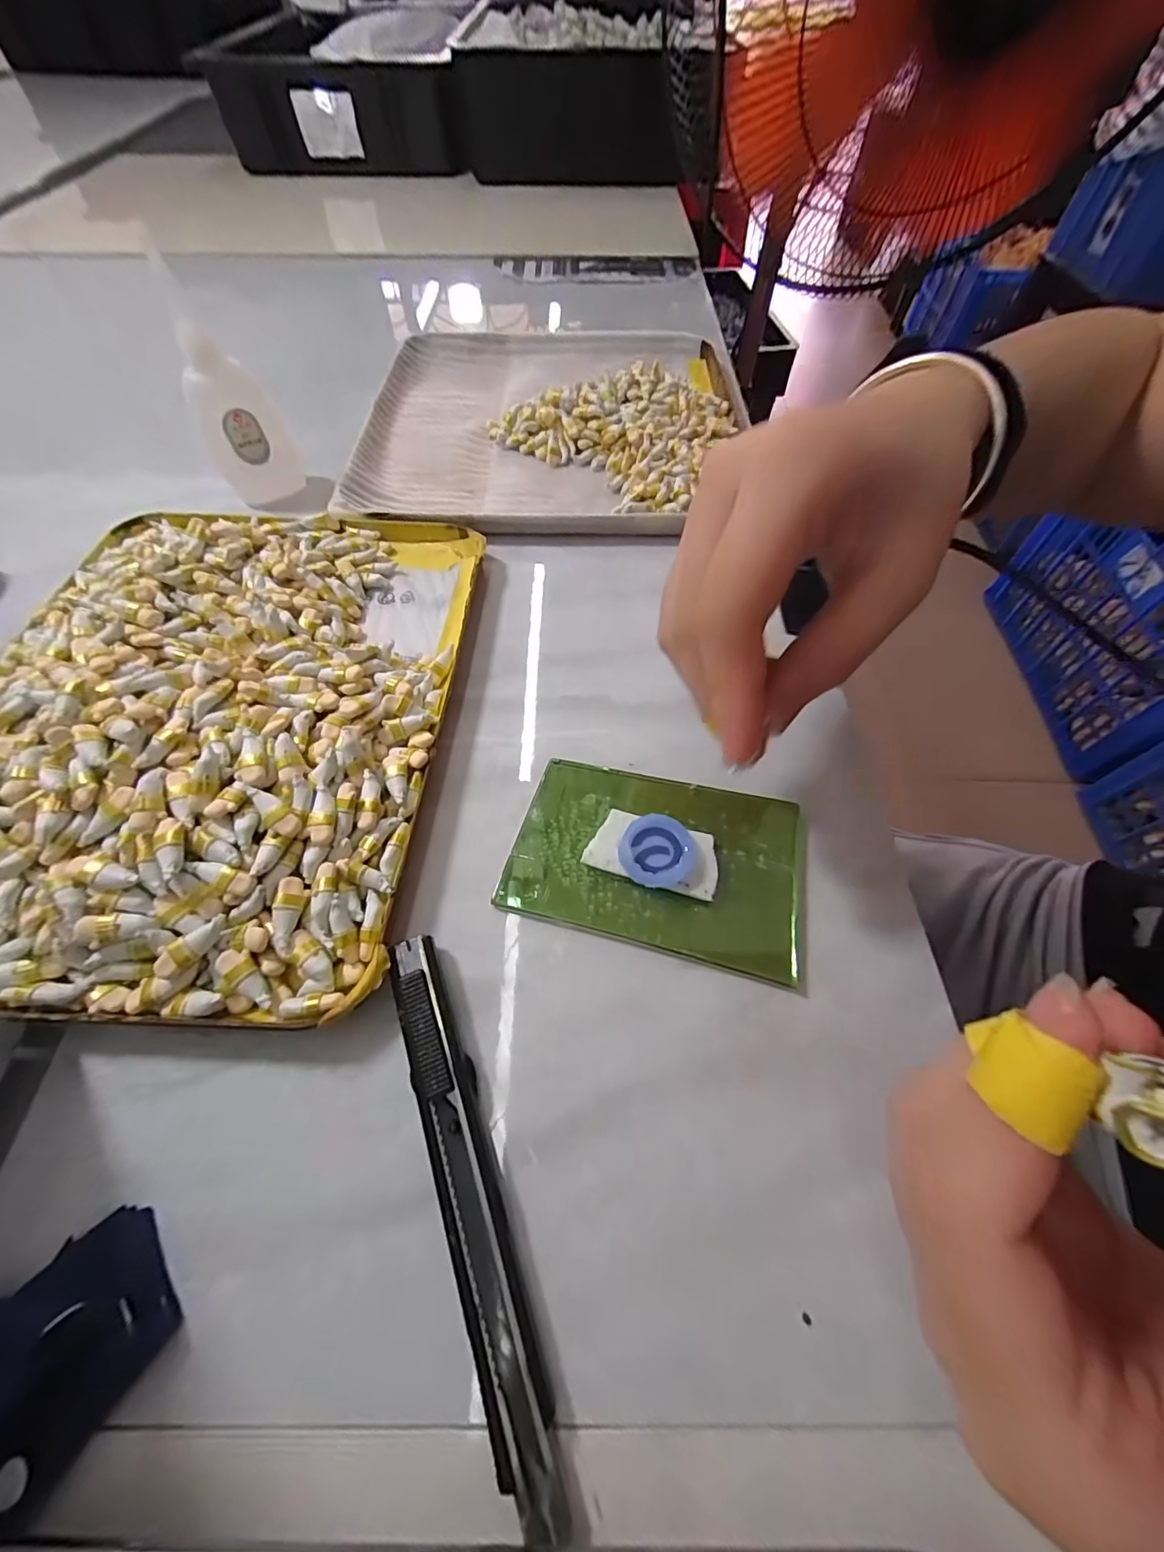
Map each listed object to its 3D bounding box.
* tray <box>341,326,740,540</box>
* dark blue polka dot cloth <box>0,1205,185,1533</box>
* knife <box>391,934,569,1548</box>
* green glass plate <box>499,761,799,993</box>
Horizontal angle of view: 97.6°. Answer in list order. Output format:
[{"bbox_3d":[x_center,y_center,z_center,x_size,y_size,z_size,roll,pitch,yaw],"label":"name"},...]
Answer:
[{"bbox_3d":[-0.021,-0.241,0.340,0.236,0.024,0.236,1,60,0],"label":"tray"},{"bbox_3d":[-0.129,0.137,0.114,0.052,0.026,0.042,-28,64,-16],"label":"dark blue polka dot cloth"},{"bbox_3d":[-0.032,0.109,0.142,0.015,0.009,0.131,-20,62,-12],"label":"knife"},{"bbox_3d":[0.028,0.028,0.189,0.103,0.007,0.066,13,60,9],"label":"green glass plate"}]

